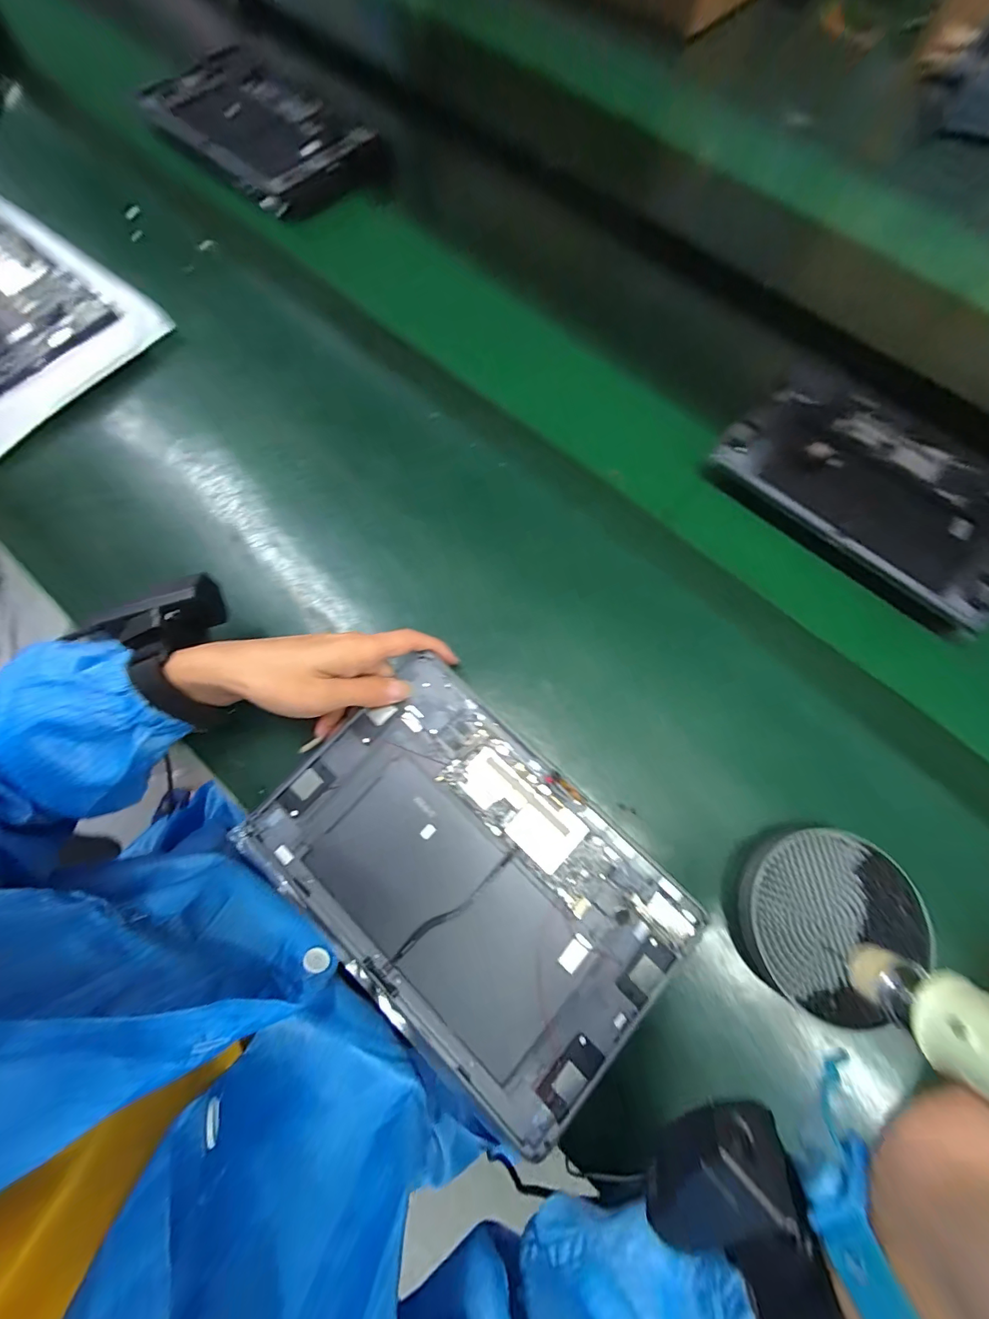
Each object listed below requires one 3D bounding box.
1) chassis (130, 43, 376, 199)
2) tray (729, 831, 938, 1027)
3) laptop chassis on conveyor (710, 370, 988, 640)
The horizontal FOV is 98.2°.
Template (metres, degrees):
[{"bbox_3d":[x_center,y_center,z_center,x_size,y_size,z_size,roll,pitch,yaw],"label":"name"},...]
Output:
[{"bbox_3d":[-0.278,-0.639,0.510,0.279,0.030,0.167,41,75,10],"label":"chassis"},{"bbox_3d":[0.218,0.171,0.286,0.112,0.025,0.102,1,72,-2],"label":"tray"},{"bbox_3d":[0.332,-0.149,0.383,0.246,0.031,0.155,38,74,10],"label":"laptop chassis on conveyor"}]

